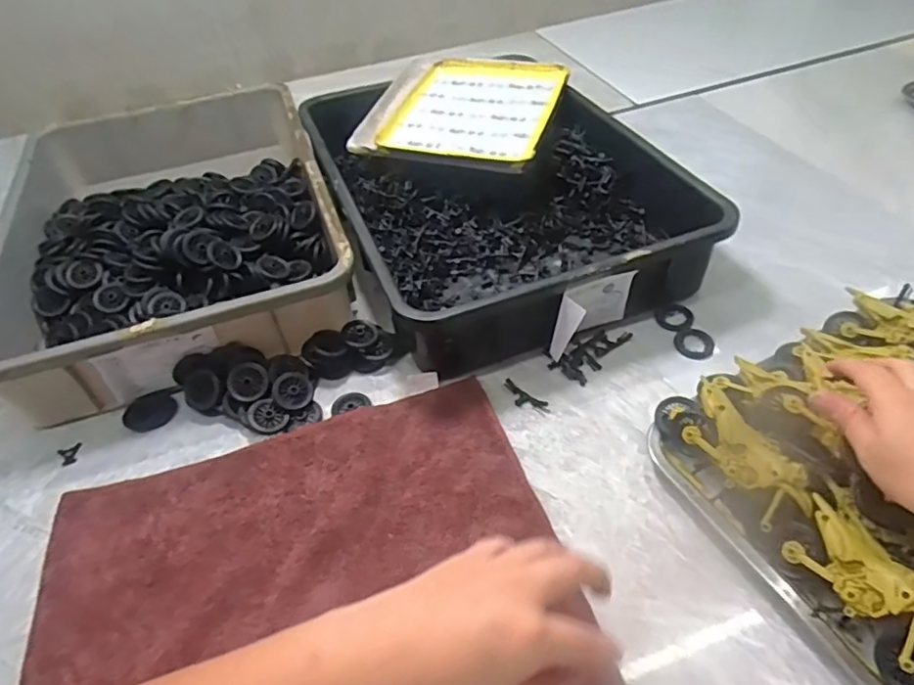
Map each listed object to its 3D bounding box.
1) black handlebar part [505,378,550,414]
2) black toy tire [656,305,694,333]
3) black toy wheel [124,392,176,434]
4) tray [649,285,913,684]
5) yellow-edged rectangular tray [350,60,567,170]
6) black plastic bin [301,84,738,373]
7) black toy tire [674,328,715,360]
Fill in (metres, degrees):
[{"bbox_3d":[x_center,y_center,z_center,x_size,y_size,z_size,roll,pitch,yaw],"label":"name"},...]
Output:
[{"bbox_3d":[0.065,0.054,0.571,0.052,0.005,0.019,28,55,28],"label":"black handlebar part"},{"bbox_3d":[0.233,-0.027,0.636,0.039,0.004,0.036,-3,46,3],"label":"black toy tire"},{"bbox_3d":[-0.301,0.068,0.589,0.047,0.010,0.042,-31,51,-22],"label":"black toy wheel"},{"bbox_3d":[0.352,0.080,0.460,0.319,0.088,0.268,-20,48,-13],"label":"tray"},{"bbox_3d":[0.009,-0.315,0.804,0.241,0.024,0.241,13,48,17],"label":"yellow-edged rectangular tray"},{"bbox_3d":[0.037,-0.193,0.745,0.351,0.100,0.515,-18,48,-11],"label":"black plastic bin"},{"bbox_3d":[0.241,0.000,0.608,0.038,0.004,0.044,20,52,23],"label":"black toy tire"}]

